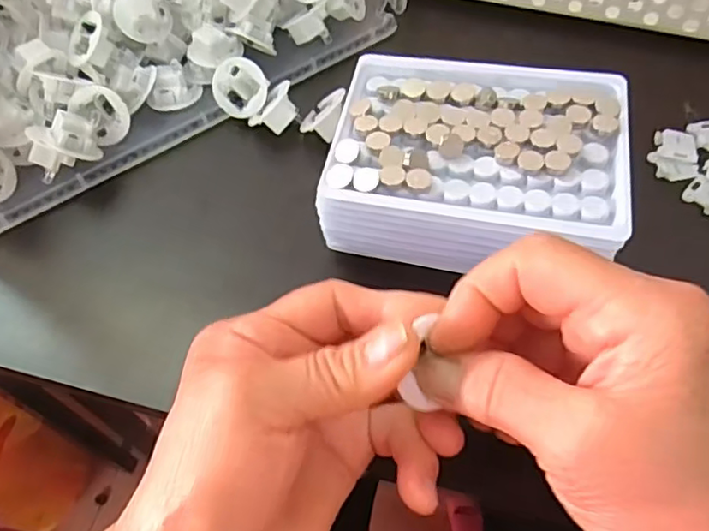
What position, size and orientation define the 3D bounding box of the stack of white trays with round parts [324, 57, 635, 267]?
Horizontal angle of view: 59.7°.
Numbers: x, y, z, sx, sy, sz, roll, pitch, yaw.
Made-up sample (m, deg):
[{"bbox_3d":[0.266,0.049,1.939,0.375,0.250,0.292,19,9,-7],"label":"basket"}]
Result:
[{"bbox_3d":[0.058,-0.046,0.299,0.131,0.051,0.112,8,59,9],"label":"stack of white trays with round parts"}]

